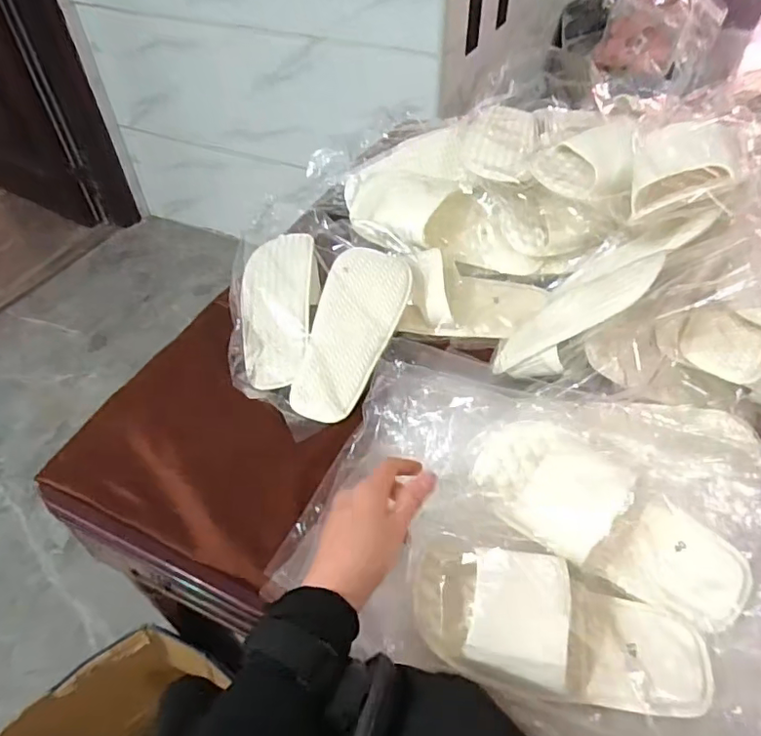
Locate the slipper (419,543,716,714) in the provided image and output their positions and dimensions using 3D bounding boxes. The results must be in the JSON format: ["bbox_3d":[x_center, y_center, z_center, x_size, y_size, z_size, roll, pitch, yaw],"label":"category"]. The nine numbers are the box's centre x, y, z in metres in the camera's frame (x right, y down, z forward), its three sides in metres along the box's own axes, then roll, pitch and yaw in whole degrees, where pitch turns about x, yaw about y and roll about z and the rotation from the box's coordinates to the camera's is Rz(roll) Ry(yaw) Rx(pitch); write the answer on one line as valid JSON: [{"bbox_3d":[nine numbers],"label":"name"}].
[{"bbox_3d":[0.140,0.192,0.408,0.233,0.050,0.104,12,56,3],"label":"slipper"}]

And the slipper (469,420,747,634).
[{"bbox_3d":[0.186,0.120,0.454,0.236,0.073,0.095,29,54,25],"label":"slipper"}]

